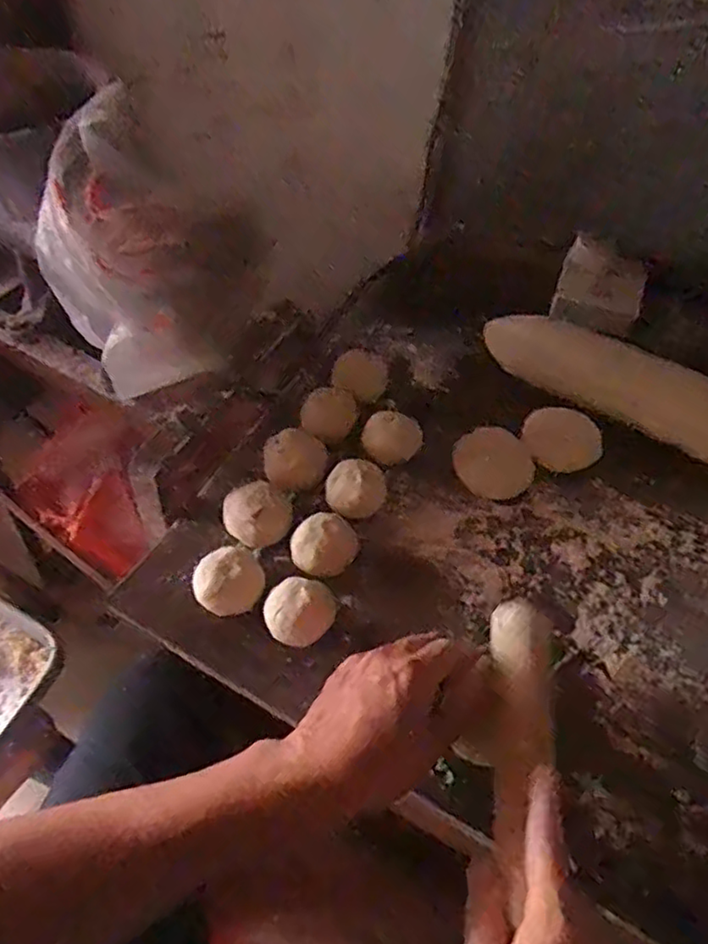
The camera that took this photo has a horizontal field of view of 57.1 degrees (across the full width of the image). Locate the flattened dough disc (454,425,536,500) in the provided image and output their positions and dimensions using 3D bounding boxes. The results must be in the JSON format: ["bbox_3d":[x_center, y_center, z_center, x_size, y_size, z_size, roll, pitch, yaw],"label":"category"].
[{"bbox_3d":[0.121,-0.008,0.559,0.062,0.015,0.063,1,56,-1],"label":"flattened dough disc"}]

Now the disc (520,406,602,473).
[{"bbox_3d":[0.186,-0.030,0.579,0.074,0.010,0.064,-25,60,-17],"label":"disc"}]

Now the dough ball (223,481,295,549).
[{"bbox_3d":[-0.075,0.035,0.520,0.047,0.046,0.049,1,56,-1],"label":"dough ball"}]

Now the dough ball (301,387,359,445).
[{"bbox_3d":[-0.022,-0.052,0.589,0.048,0.032,0.042,4,56,1],"label":"dough ball"}]

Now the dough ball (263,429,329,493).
[{"bbox_3d":[-0.048,-0.007,0.541,0.052,0.039,0.049,-8,57,-7],"label":"dough ball"}]

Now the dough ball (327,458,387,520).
[{"bbox_3d":[0.002,0.016,0.528,0.046,0.042,0.043,1,56,-1],"label":"dough ball"}]

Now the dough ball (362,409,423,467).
[{"bbox_3d":[0.032,-0.027,0.554,0.048,0.033,0.042,8,56,4],"label":"dough ball"}]

